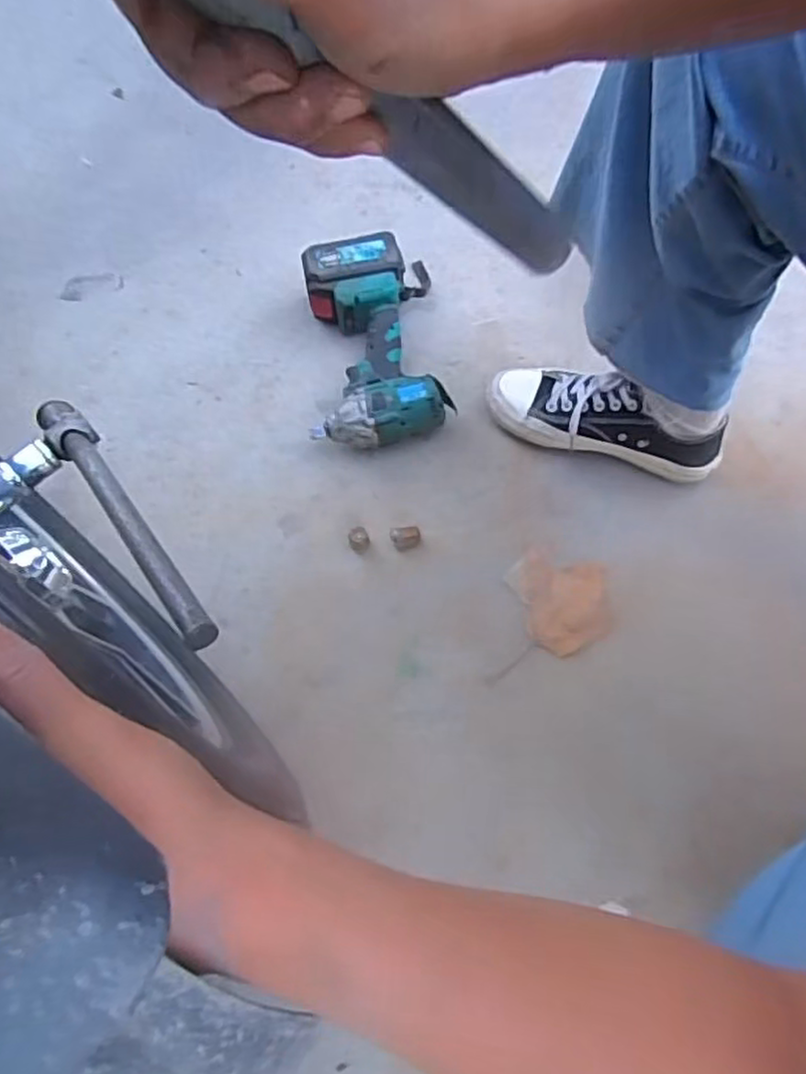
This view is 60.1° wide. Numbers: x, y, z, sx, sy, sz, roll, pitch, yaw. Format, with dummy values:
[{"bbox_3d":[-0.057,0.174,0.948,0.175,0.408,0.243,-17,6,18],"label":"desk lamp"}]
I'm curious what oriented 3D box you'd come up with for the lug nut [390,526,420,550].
[{"bbox_3d":[0.003,0.001,0.739,0.031,0.019,0.021,-8,66,-4],"label":"lug nut"}]

